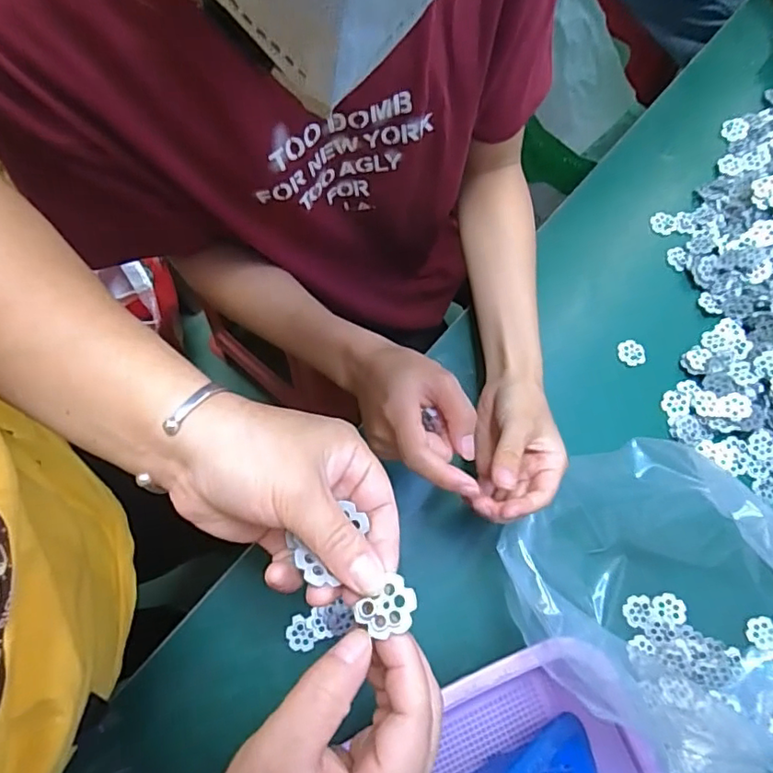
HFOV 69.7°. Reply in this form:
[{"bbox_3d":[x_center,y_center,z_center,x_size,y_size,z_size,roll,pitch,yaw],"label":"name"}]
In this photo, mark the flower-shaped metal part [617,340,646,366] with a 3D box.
[{"bbox_3d":[0.242,-0.033,0.547,0.026,0.004,0.025,1,73,-2],"label":"flower-shaped metal part"}]

